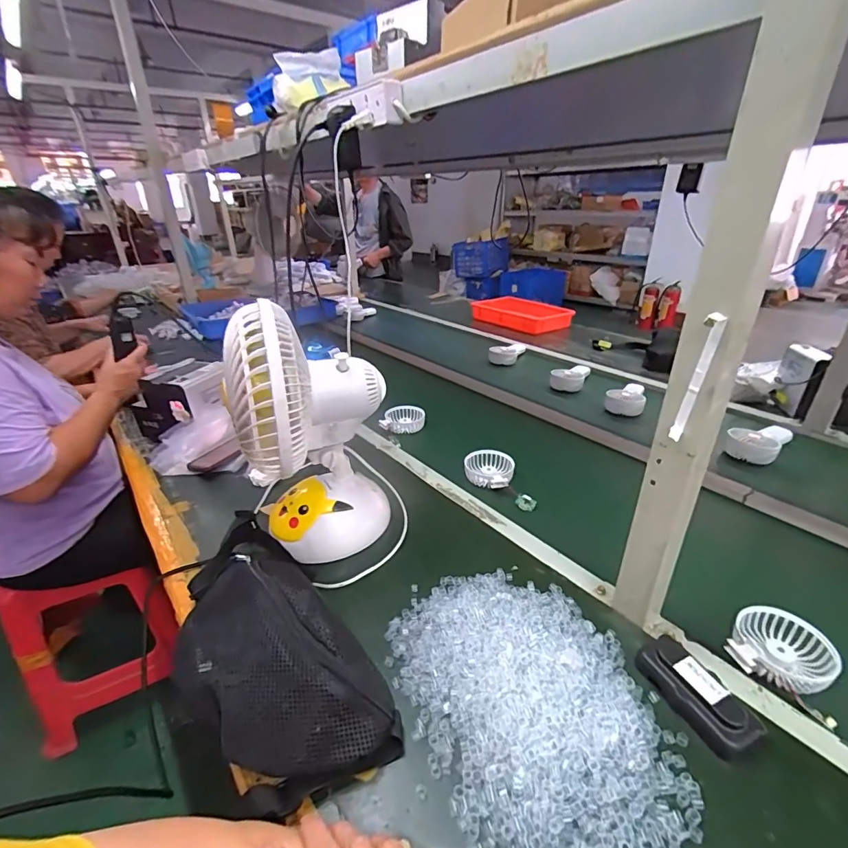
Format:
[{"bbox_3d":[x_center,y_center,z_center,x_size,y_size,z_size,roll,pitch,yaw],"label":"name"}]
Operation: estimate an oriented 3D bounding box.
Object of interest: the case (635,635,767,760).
[{"bbox_3d":[0.257,0.255,0.422,0.046,0.029,0.104,-11,29,-19],"label":"case"}]

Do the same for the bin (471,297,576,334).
[{"bbox_3d":[0.382,-0.451,1.814,0.199,0.089,0.410,-24,35,-37],"label":"bin"}]

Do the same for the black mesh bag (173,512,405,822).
[{"bbox_3d":[-0.188,0.211,0.478,0.153,0.073,0.376,-21,33,-33],"label":"black mesh bag"}]

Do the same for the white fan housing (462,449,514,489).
[{"bbox_3d":[0.120,0.084,0.817,0.091,0.033,0.097,10,29,20],"label":"white fan housing"}]

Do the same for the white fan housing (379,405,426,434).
[{"bbox_3d":[-0.051,-0.012,1.007,0.100,0.034,0.083,-5,27,-6],"label":"white fan housing"}]

